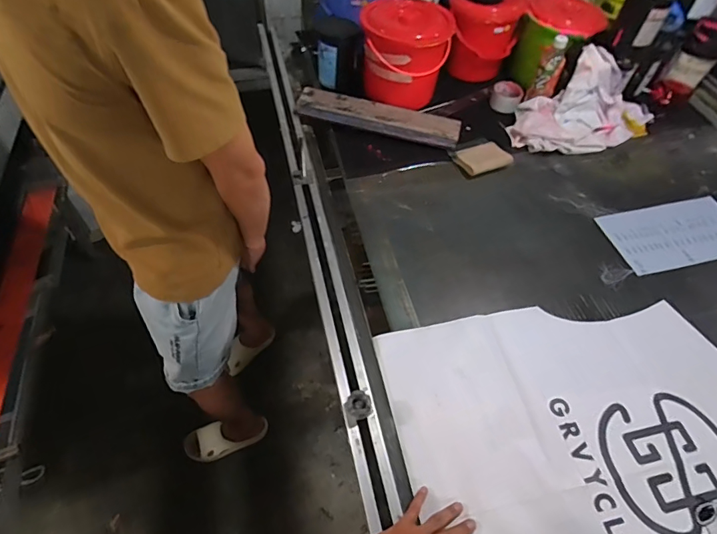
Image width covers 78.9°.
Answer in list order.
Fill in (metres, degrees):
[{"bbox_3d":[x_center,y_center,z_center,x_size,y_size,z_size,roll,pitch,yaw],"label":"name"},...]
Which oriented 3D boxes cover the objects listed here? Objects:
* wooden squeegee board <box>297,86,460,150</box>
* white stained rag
[{"bbox_3d":[0.054,-0.387,1.113,0.412,0.045,0.107,13,55,9],"label":"wooden squeegee board"},{"bbox_3d":[0.580,-0.417,1.111,0.362,0.166,0.174,-11,55,-8],"label":"white stained rag"}]

